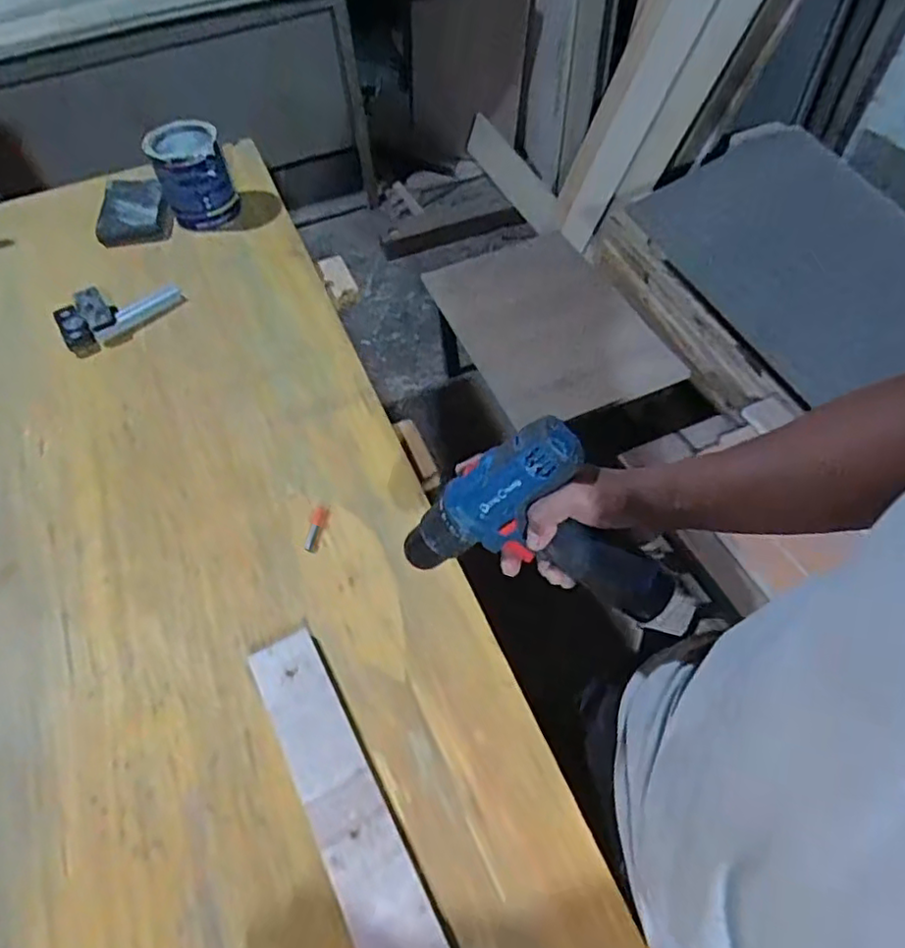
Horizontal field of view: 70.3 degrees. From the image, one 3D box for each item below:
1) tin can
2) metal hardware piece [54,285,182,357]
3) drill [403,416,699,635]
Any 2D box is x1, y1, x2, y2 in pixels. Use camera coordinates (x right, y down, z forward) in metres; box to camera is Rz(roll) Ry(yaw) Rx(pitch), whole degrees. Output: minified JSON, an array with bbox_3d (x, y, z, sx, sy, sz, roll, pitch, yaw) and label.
[{"bbox_3d":[-0.407,-0.470,1.015,0.109,0.116,0.108,-19,56,-8],"label":"tin can"},{"bbox_3d":[-0.472,-0.236,0.909,0.170,0.034,0.093,-27,58,-14],"label":"metal hardware piece"},{"bbox_3d":[0.077,0.024,0.510,0.213,0.148,0.063,12,29,10],"label":"drill"}]

